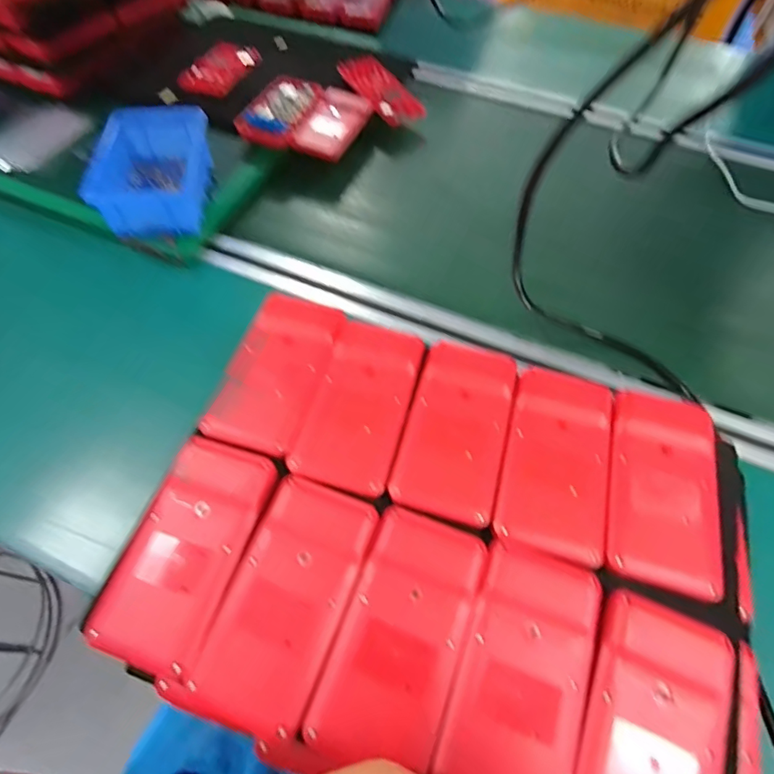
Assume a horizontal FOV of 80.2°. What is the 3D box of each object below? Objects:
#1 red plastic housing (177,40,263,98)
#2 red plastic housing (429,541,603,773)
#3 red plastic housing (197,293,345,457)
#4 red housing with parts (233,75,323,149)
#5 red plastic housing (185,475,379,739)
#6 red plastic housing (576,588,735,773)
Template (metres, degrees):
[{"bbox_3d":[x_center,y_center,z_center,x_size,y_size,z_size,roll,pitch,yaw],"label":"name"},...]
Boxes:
[{"bbox_3d":[-0.225,-0.435,0.628,0.069,0.014,0.125,14,59,7],"label":"red plastic housing"},{"bbox_3d":[0.069,0.145,0.232,0.062,0.013,0.115,19,59,10],"label":"red plastic housing"},{"bbox_3d":[-0.076,-0.013,0.316,0.063,0.011,0.118,15,59,7],"label":"red plastic housing"},{"bbox_3d":[-0.127,-0.340,0.559,0.069,0.017,0.121,16,59,8],"label":"red housing with parts"},{"bbox_3d":[-0.054,0.115,0.252,0.062,0.021,0.120,19,59,10],"label":"red plastic housing"},{"bbox_3d":[0.128,0.167,0.218,0.063,0.017,0.117,20,60,11],"label":"red plastic housing"}]

